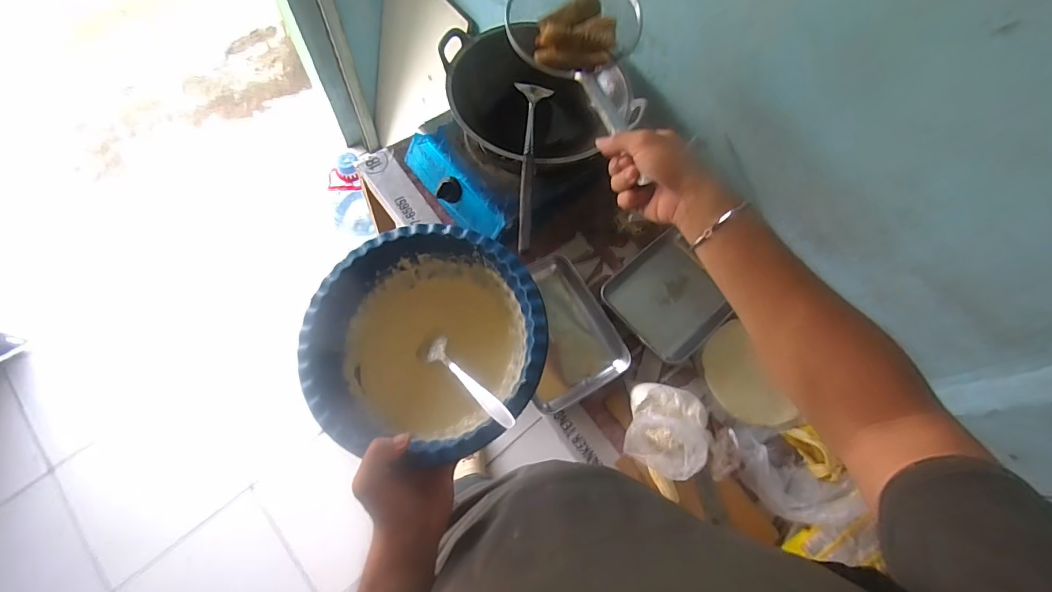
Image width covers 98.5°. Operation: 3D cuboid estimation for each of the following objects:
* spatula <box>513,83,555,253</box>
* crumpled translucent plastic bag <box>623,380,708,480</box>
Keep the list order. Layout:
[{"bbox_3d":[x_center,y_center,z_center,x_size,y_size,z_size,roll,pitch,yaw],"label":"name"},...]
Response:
[{"bbox_3d":[0.007,-0.226,0.741,0.064,0.030,0.390,3,56,0],"label":"spatula"},{"bbox_3d":[0.233,0.216,0.742,0.120,0.087,0.144,16,69,5],"label":"crumpled translucent plastic bag"}]

